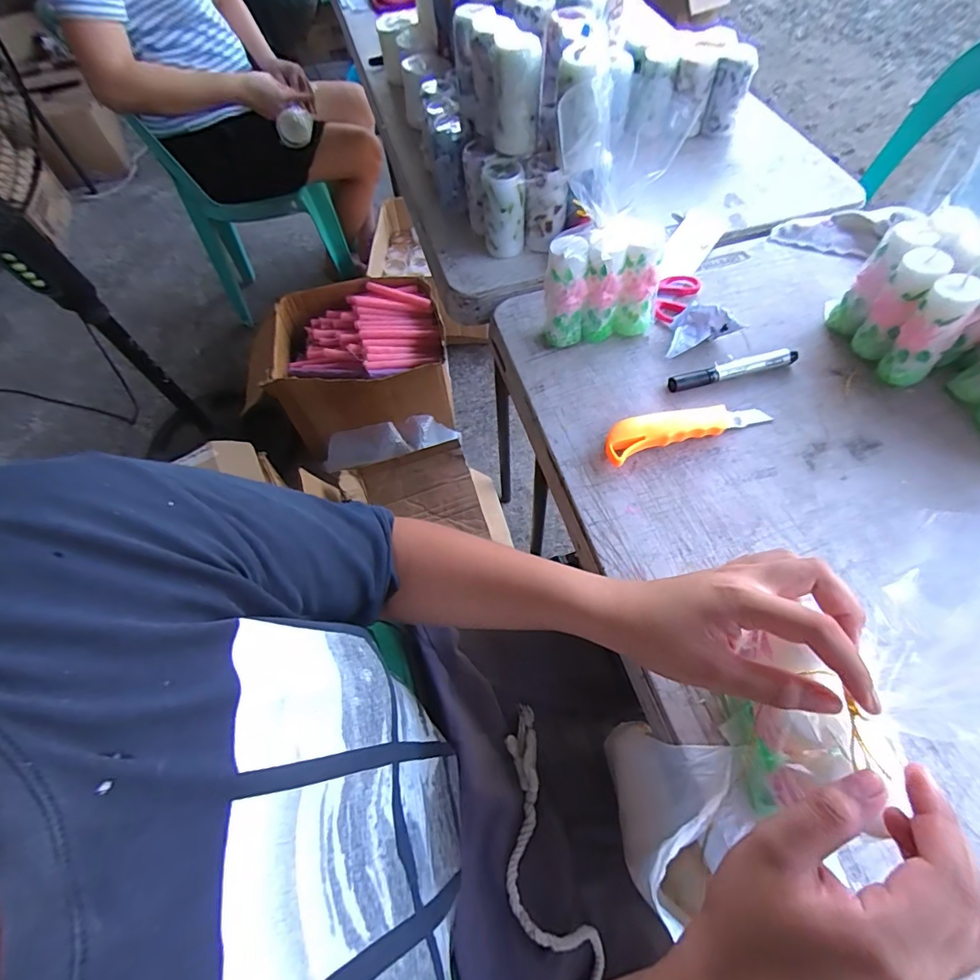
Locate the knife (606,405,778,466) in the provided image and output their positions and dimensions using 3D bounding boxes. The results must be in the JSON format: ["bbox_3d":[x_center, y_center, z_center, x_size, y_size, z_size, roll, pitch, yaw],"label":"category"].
[{"bbox_3d":[0.190,-0.064,0.468,0.172,0.023,0.037,-18,61,-8],"label":"knife"}]

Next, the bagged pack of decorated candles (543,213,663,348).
[{"bbox_3d":[0.116,-0.210,0.502,0.120,0.114,0.043,-9,60,-4],"label":"bagged pack of decorated candles"}]

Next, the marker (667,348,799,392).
[{"bbox_3d":[0.253,-0.125,0.500,0.137,0.015,0.019,-13,61,-6],"label":"marker"}]

